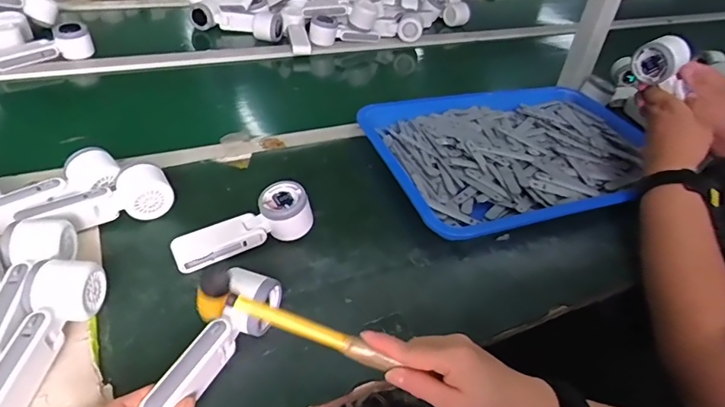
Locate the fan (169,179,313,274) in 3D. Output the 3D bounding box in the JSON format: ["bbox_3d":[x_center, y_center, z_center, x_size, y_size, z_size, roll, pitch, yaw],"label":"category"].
[{"bbox_3d":[-0.136,0.024,0.555,0.166,0.051,0.052,-18,47,-26],"label":"fan"}]

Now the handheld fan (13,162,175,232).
[{"bbox_3d":[-0.320,0.001,0.581,0.166,0.049,0.052,-16,46,-24],"label":"handheld fan"}]

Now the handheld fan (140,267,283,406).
[{"bbox_3d":[-0.140,0.131,0.446,0.049,0.041,0.164,22,44,16],"label":"handheld fan"}]

